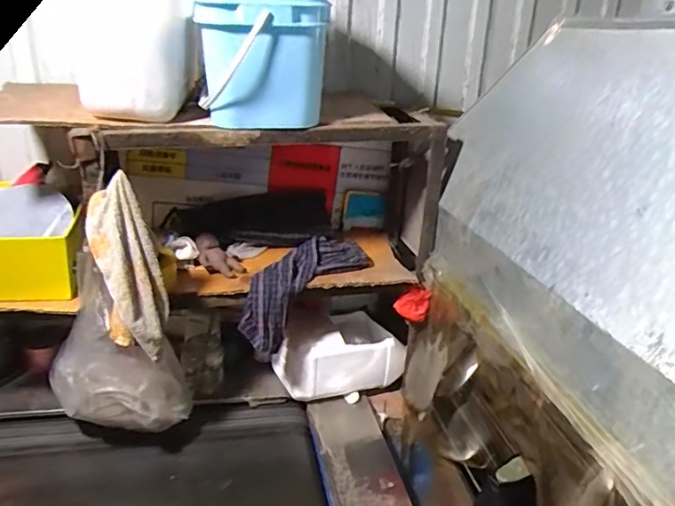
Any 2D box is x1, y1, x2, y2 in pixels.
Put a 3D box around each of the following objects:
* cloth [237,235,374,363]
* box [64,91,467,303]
[{"bbox_3d":[-0.064,0.055,1.030,0.121,0.113,0.312,17,42,32],"label":"cloth"},{"bbox_3d":[-0.113,-0.114,1.023,0.610,0.310,0.291,-3,23,-12],"label":"box"}]

